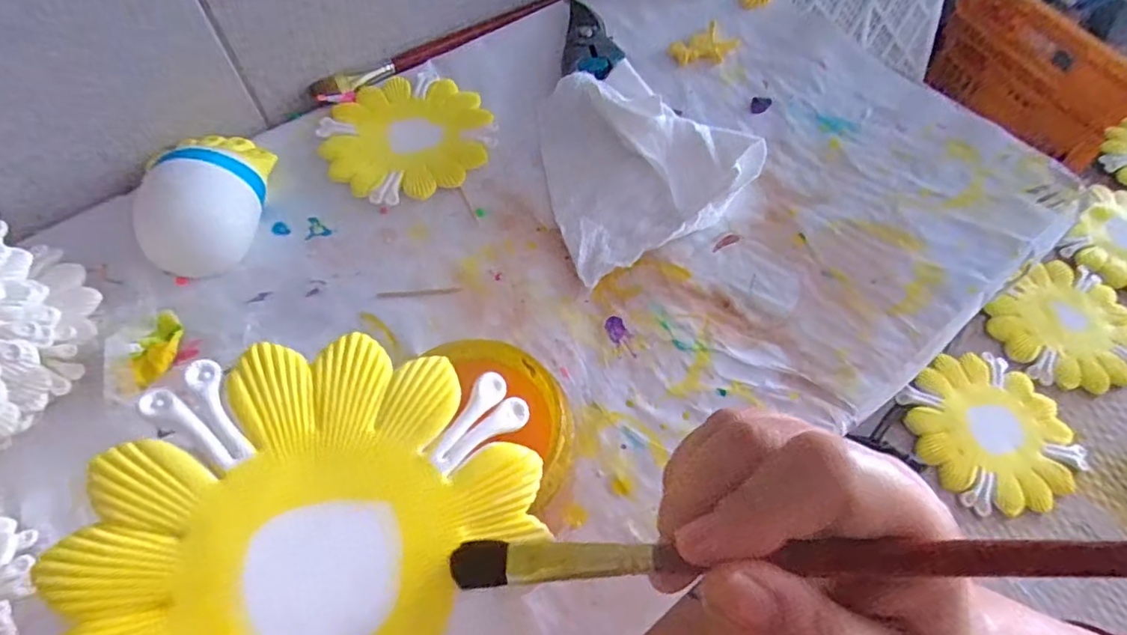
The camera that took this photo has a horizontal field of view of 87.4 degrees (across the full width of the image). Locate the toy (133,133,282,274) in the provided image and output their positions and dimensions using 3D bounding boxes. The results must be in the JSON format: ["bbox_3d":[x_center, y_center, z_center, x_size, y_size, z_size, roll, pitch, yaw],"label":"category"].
[{"bbox_3d":[-0.241,-0.084,0.391,0.076,0.047,0.110,-1,61,0],"label":"toy"}]

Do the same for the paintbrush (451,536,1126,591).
[{"bbox_3d":[0.102,0.052,0.124,0.281,0.007,0.011,-8,59,19],"label":"paintbrush"}]

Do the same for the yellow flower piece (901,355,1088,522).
[{"bbox_3d":[0.332,0.085,0.457,0.123,0.012,0.121,0,61,0],"label":"yellow flower piece"}]

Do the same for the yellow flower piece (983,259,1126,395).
[{"bbox_3d":[0.435,0.010,0.511,0.124,0.015,0.125,-18,62,-10],"label":"yellow flower piece"}]

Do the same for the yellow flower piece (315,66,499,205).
[{"bbox_3d":[-0.117,-0.139,0.446,0.121,0.009,0.121,0,61,0],"label":"yellow flower piece"}]

